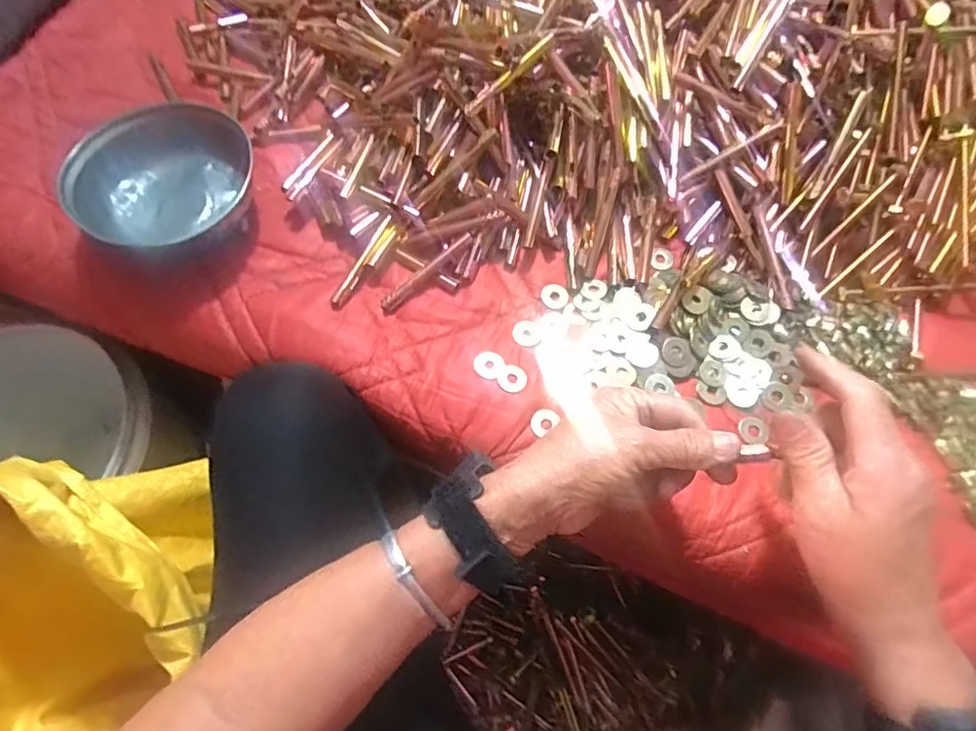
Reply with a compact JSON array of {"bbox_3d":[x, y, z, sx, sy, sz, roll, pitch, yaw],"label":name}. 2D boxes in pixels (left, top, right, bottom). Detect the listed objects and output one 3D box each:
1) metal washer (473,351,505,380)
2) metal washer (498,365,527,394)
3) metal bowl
[{"bbox_3d":[0.001,-0.001,0.422,0.022,0.004,0.023,0,67,0],"label":"metal washer"},{"bbox_3d":[0.019,0.010,0.417,0.021,0.004,0.023,0,67,0],"label":"metal washer"},{"bbox_3d":[-0.262,-0.148,0.455,0.148,0.051,0.140,31,70,12],"label":"metal bowl"}]

